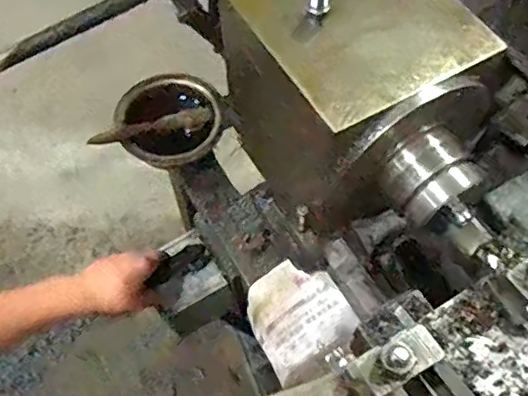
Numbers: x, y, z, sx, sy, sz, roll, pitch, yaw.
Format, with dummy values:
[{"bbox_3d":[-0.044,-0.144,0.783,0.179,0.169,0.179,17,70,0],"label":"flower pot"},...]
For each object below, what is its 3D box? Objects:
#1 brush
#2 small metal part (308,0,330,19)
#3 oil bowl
[{"bbox_3d":[-0.137,-0.086,0.695,0.149,0.023,0.020,-17,61,-23],"label":"brush"},{"bbox_3d":[0.041,-0.148,0.423,0.015,0.026,0.011,3,61,2],"label":"small metal part"},{"bbox_3d":[-0.115,-0.096,0.716,0.127,0.053,0.122,0,60,0],"label":"oil bowl"}]

